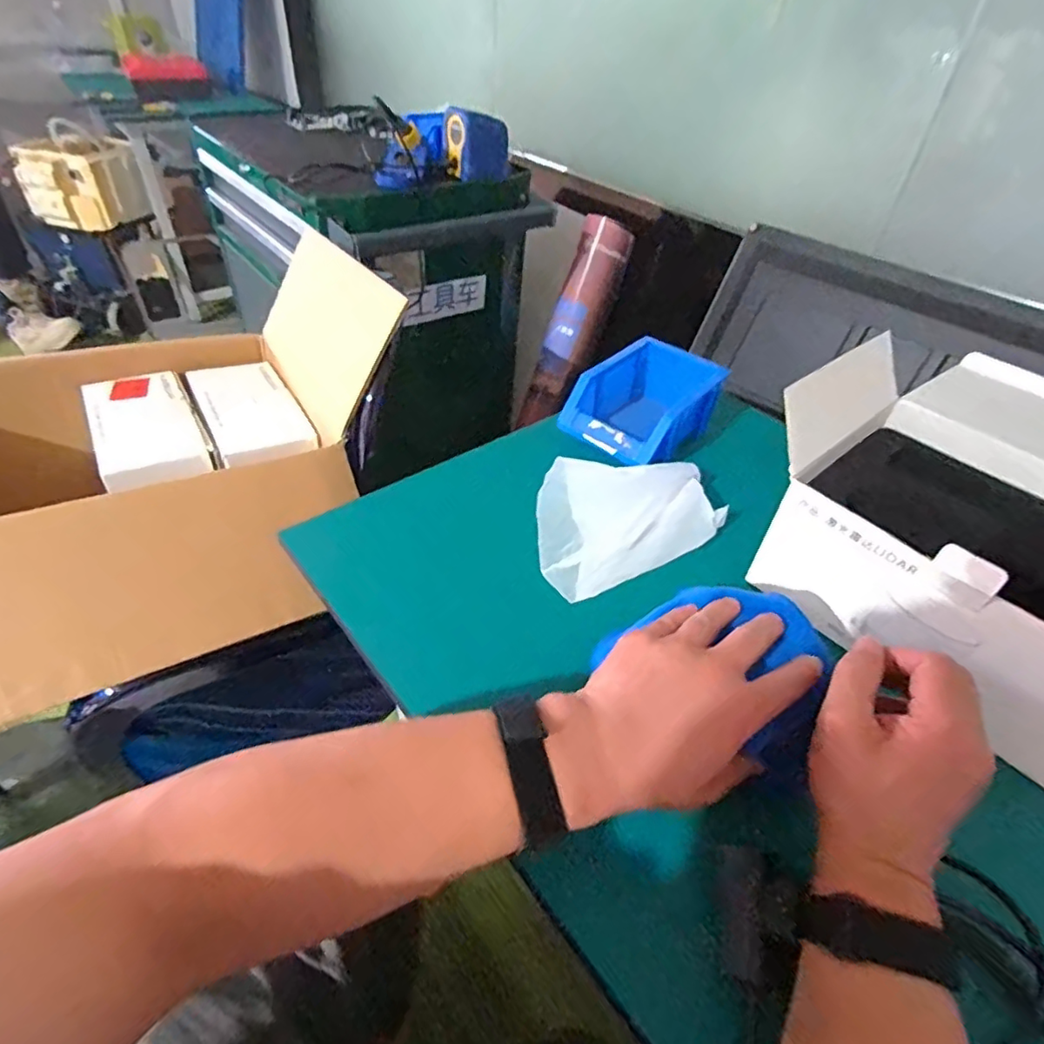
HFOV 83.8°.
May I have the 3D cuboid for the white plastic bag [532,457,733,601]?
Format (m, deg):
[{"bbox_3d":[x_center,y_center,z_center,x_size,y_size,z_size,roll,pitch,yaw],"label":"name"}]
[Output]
[{"bbox_3d":[0.097,-0.013,0.567,0.191,0.055,0.127,-19,48,-23],"label":"white plastic bag"}]

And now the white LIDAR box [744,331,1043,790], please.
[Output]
[{"bbox_3d":[0.450,-0.027,0.522,0.427,0.161,0.331,-29,53,-30],"label":"white LIDAR box"}]

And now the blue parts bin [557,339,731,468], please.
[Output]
[{"bbox_3d":[0.136,-0.136,0.664,0.122,0.072,0.159,32,50,26],"label":"blue parts bin"}]

